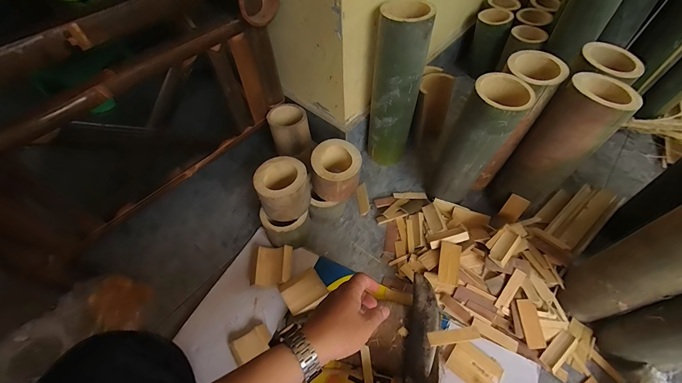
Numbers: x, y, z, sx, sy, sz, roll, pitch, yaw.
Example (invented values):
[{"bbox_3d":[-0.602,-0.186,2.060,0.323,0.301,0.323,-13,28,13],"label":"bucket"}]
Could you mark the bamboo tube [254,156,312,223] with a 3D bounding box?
[{"bbox_3d":[-0.101,-0.003,0.543,0.090,0.083,0.086,-1,55,1],"label":"bamboo tube"}]

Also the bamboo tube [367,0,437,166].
[{"bbox_3d":[0.110,-0.200,0.610,0.090,0.314,0.084,7,54,7],"label":"bamboo tube"}]

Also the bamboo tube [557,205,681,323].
[{"bbox_3d":[0.406,0.112,0.413,0.078,0.273,0.080,-14,56,-8],"label":"bamboo tube"}]

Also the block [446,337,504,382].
[{"bbox_3d":[0.207,0.270,0.462,0.072,0.012,0.054,36,62,25],"label":"block"}]

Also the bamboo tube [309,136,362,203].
[{"bbox_3d":[-0.011,-0.037,0.566,0.089,0.080,0.088,-1,55,1],"label":"bamboo tube"}]

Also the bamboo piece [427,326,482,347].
[{"bbox_3d":[0.164,0.211,0.438,0.071,0.007,0.019,-18,52,16],"label":"bamboo piece"}]

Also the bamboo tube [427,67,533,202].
[{"bbox_3d":[0.233,-0.076,0.539,0.097,0.250,0.079,35,63,23],"label":"bamboo tube"}]

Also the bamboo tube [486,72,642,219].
[{"bbox_3d":[0.368,-0.063,0.535,0.100,0.274,0.104,-36,62,-21],"label":"bamboo tube"}]

